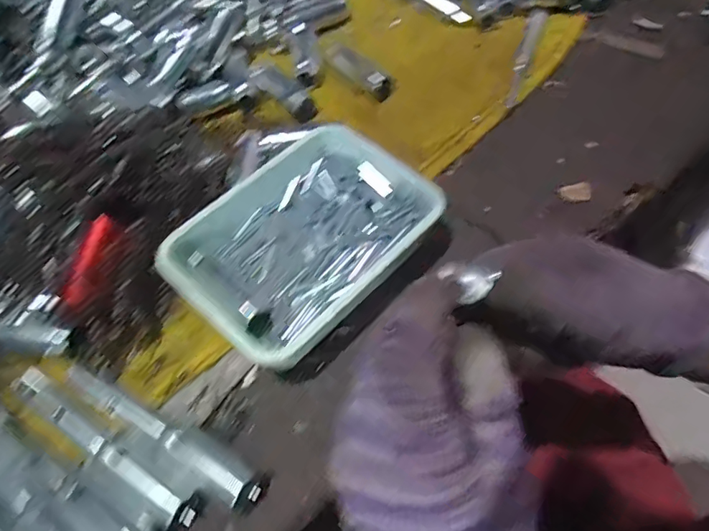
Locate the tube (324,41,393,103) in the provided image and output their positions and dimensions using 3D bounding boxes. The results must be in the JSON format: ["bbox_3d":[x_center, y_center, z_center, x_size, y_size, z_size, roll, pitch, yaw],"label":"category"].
[{"bbox_3d":[0.001,-0.183,0.475,0.024,0.021,0.073,-41,68,-20],"label":"tube"}]

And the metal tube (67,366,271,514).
[{"bbox_3d":[-0.117,0.098,0.308,0.145,0.015,0.021,29,65,16],"label":"metal tube"}]

